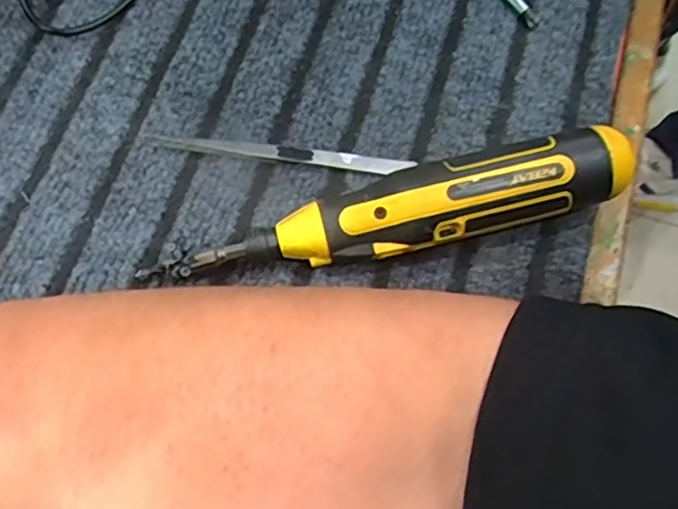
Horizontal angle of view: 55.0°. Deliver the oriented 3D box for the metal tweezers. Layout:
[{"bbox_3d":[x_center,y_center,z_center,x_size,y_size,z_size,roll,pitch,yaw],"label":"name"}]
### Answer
[{"bbox_3d":[-0.029,-0.050,0.321,0.129,0.008,0.010,7,69,0],"label":"metal tweezers"}]

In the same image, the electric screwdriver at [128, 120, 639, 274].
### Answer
[{"bbox_3d":[0.026,-0.017,0.293,0.207,0.041,0.033,-14,71,-8],"label":"electric screwdriver"}]

